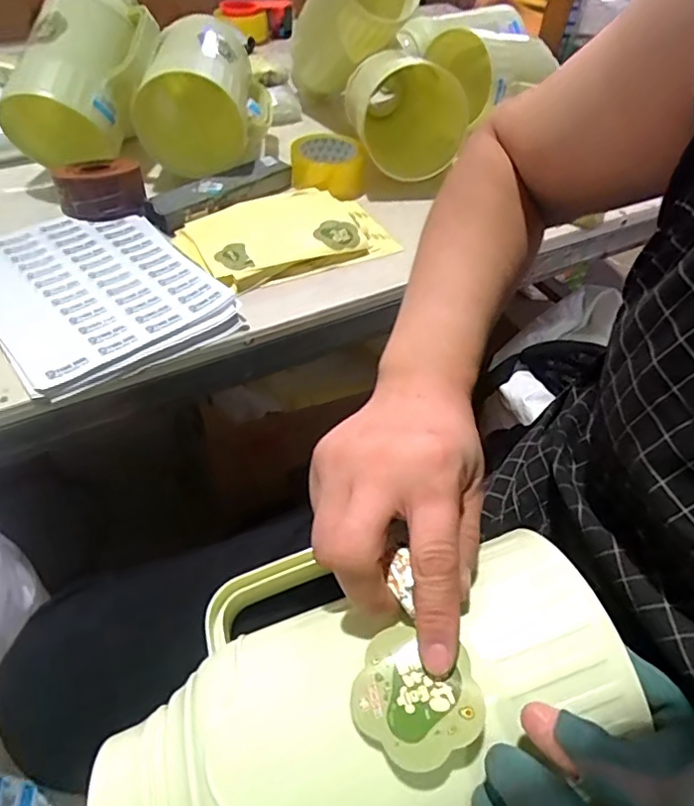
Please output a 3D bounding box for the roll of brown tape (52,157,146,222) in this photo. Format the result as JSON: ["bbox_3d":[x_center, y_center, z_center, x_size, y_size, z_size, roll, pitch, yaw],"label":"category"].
[{"bbox_3d":[-0.294,-0.259,0.663,0.096,0.043,0.095,-12,50,-14],"label":"roll of brown tape"}]

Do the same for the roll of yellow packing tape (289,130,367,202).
[{"bbox_3d":[-0.027,-0.323,0.762,0.098,0.051,0.090,-2,48,-6],"label":"roll of yellow packing tape"}]

